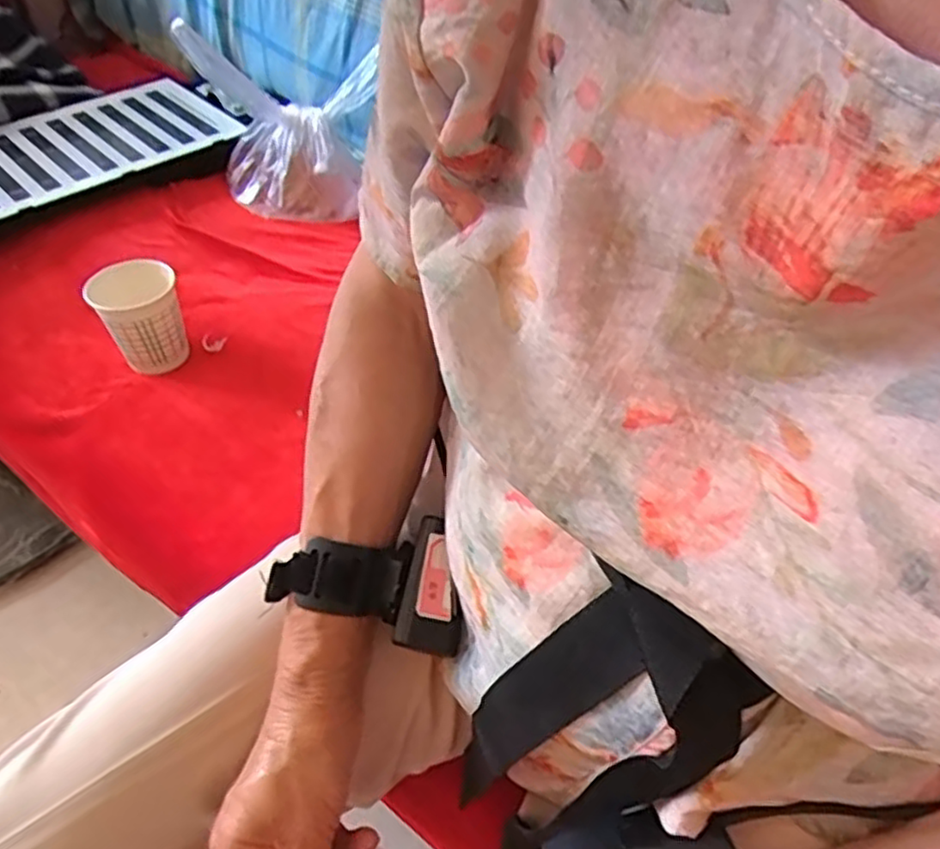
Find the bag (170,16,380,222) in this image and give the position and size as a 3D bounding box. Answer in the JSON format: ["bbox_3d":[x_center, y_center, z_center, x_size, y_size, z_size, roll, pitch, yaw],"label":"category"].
[{"bbox_3d":[-0.193,-0.326,0.742,0.176,0.187,0.083,3,50,-3],"label":"bag"}]

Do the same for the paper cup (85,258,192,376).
[{"bbox_3d":[-0.288,-0.098,0.607,0.066,0.080,0.072,2,50,-3],"label":"paper cup"}]

